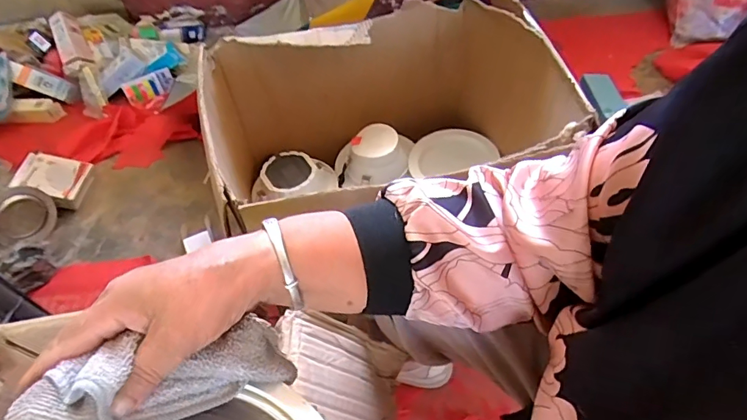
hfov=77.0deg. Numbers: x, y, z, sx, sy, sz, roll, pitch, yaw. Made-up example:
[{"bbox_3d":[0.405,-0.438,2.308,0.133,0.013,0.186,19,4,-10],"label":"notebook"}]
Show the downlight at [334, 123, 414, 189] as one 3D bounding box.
[{"bbox_3d":[0.005,-0.109,0.972,0.170,0.085,0.129,-6,56,1],"label":"downlight"}]

